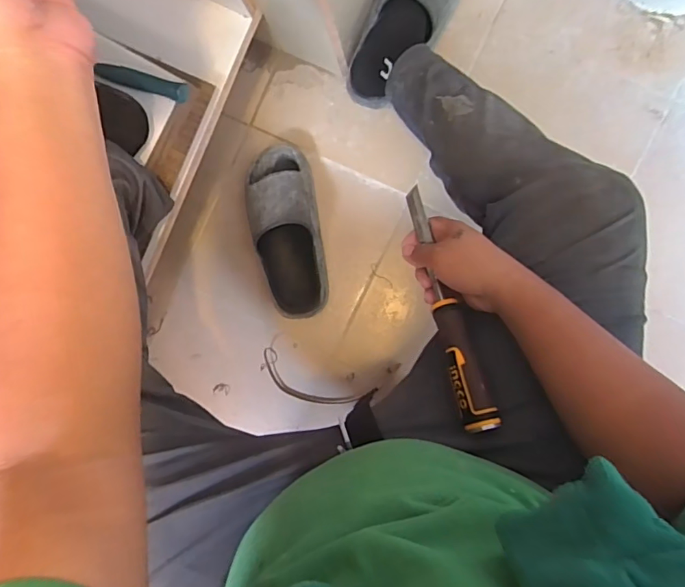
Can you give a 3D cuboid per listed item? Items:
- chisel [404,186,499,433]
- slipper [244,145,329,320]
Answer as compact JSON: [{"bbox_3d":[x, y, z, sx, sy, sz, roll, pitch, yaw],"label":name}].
[{"bbox_3d":[0.104,0.005,0.497,0.032,0.025,0.268,-16,67,8],"label":"chisel"},{"bbox_3d":[-0.097,-0.100,0.792,0.114,0.087,0.281,-7,92,8],"label":"slipper"}]

